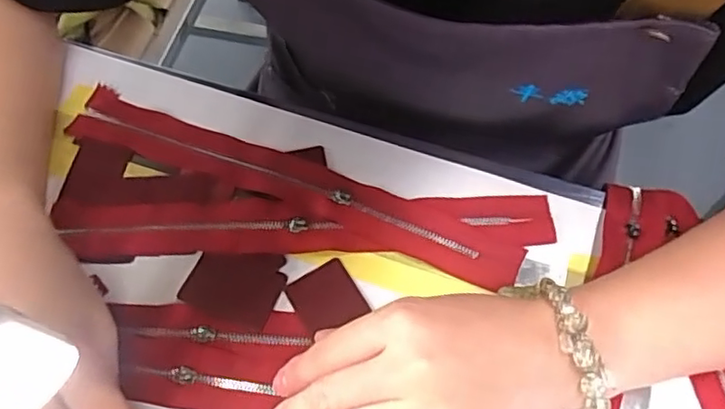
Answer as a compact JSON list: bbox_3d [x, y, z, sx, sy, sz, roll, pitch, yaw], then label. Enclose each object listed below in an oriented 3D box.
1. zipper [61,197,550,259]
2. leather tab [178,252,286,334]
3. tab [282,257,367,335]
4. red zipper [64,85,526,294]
[{"bbox_3d":[-0.032,0.011,0.346,0.272,0.006,0.033,-2,62,2],"label":"zipper"},{"bbox_3d":[-0.070,0.042,0.334,0.052,0.004,0.042,18,64,13],"label":"leather tab"},{"bbox_3d":[-0.020,0.050,0.326,0.032,0.004,0.036,-30,64,-12],"label":"tab"},{"bbox_3d":[-0.048,-0.015,0.362,0.286,0.005,0.037,19,64,13],"label":"red zipper"}]

